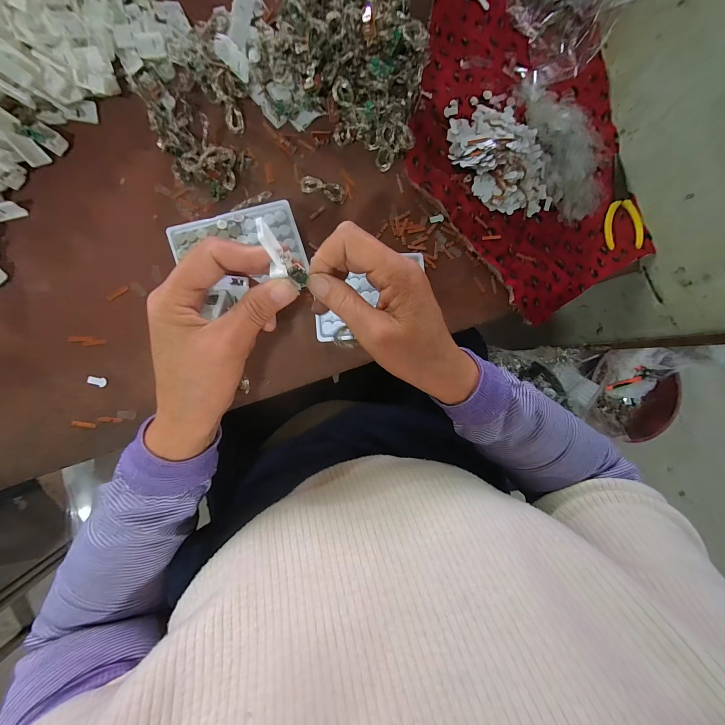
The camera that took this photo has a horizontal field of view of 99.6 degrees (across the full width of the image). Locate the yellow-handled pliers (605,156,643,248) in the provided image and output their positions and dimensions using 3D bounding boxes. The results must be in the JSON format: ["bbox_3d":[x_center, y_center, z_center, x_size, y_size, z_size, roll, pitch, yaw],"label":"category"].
[{"bbox_3d":[0.332,-0.205,0.391,0.048,0.006,0.117,-6,91,-7],"label":"yellow-handled pliers"}]

